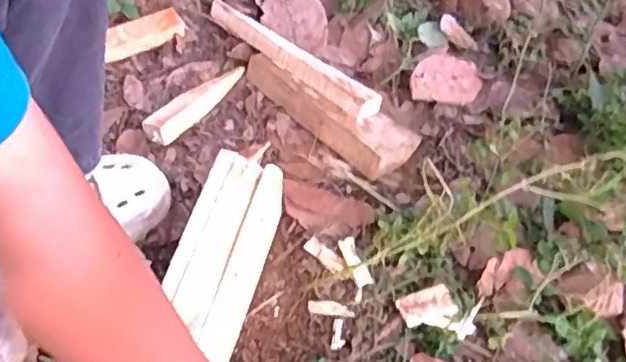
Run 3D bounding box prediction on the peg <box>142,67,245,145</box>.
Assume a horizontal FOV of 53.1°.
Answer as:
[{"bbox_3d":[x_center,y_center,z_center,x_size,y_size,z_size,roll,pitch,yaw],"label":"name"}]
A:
[{"bbox_3d":[-0.147,-0.103,0.785,0.037,0.019,0.155,35,58,14],"label":"peg"}]

